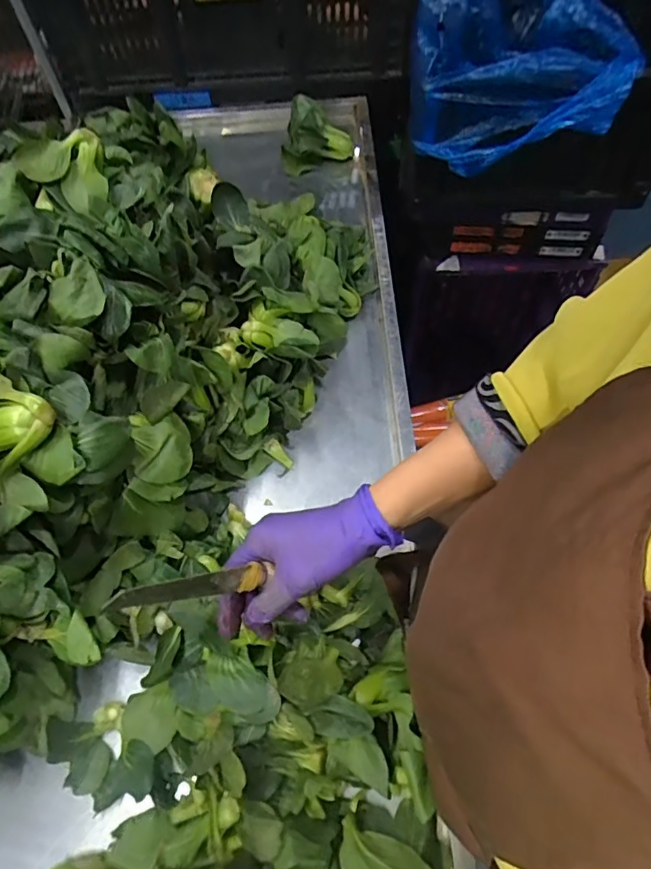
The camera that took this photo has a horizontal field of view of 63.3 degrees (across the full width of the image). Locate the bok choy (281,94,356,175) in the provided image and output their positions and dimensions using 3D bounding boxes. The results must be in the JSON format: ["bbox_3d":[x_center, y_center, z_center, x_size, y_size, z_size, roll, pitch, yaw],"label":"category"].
[{"bbox_3d":[-0.012,-0.487,0.878,0.113,0.086,0.081,8,64,6],"label":"bok choy"}]

